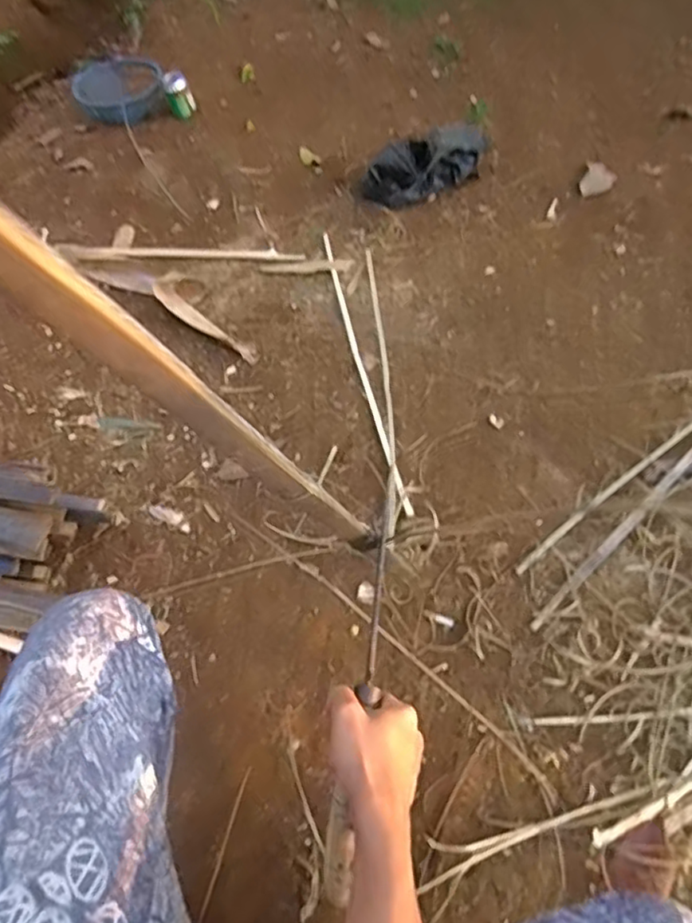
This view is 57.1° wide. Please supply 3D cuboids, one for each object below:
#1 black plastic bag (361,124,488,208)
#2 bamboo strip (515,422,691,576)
[{"bbox_3d":[0.188,-0.679,1.445,0.309,0.115,0.116,-24,58,-12],"label":"black plastic bag"},{"bbox_3d":[0.530,-0.024,1.040,0.699,0.013,0.025,-33,61,-17],"label":"bamboo strip"}]

